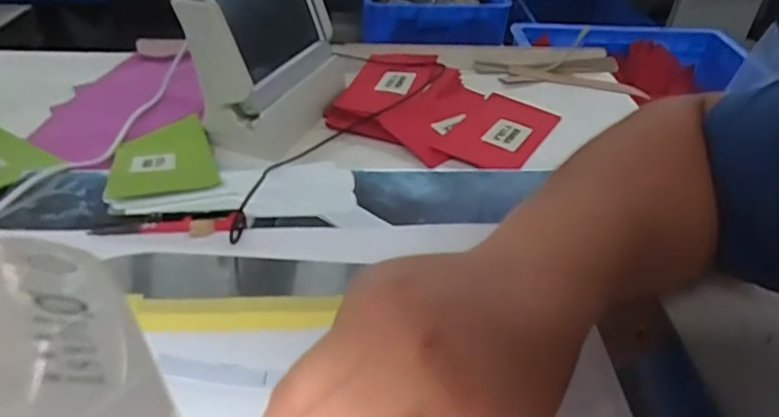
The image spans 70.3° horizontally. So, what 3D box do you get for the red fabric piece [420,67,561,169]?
[{"bbox_3d":[0.087,-0.088,0.561,0.134,0.018,0.164,27,43,19],"label":"red fabric piece"}]

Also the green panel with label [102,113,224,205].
[{"bbox_3d":[-0.189,-0.041,0.459,0.081,0.009,0.113,-12,41,-17],"label":"green panel with label"}]

